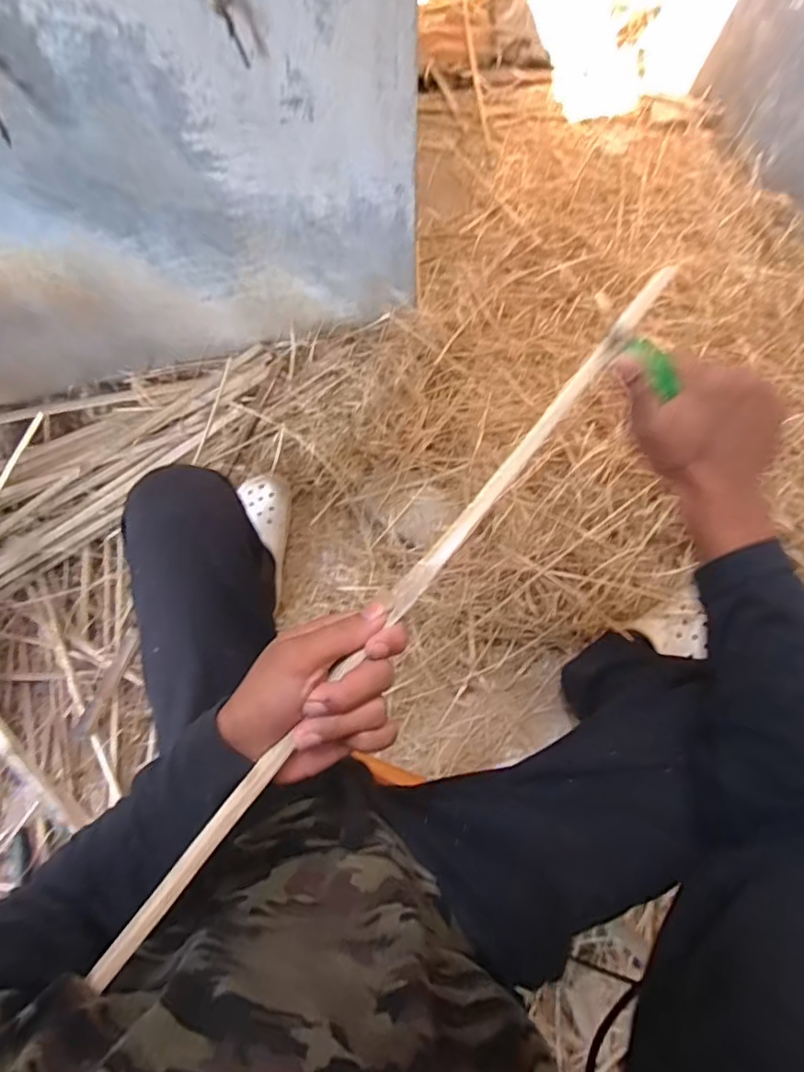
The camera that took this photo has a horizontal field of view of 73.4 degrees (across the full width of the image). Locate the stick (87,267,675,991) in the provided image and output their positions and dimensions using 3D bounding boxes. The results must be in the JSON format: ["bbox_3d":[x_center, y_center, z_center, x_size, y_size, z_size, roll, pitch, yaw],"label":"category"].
[{"bbox_3d":[0.009,0.027,0.315,0.014,0.014,0.508,38,81,9],"label":"stick"}]

